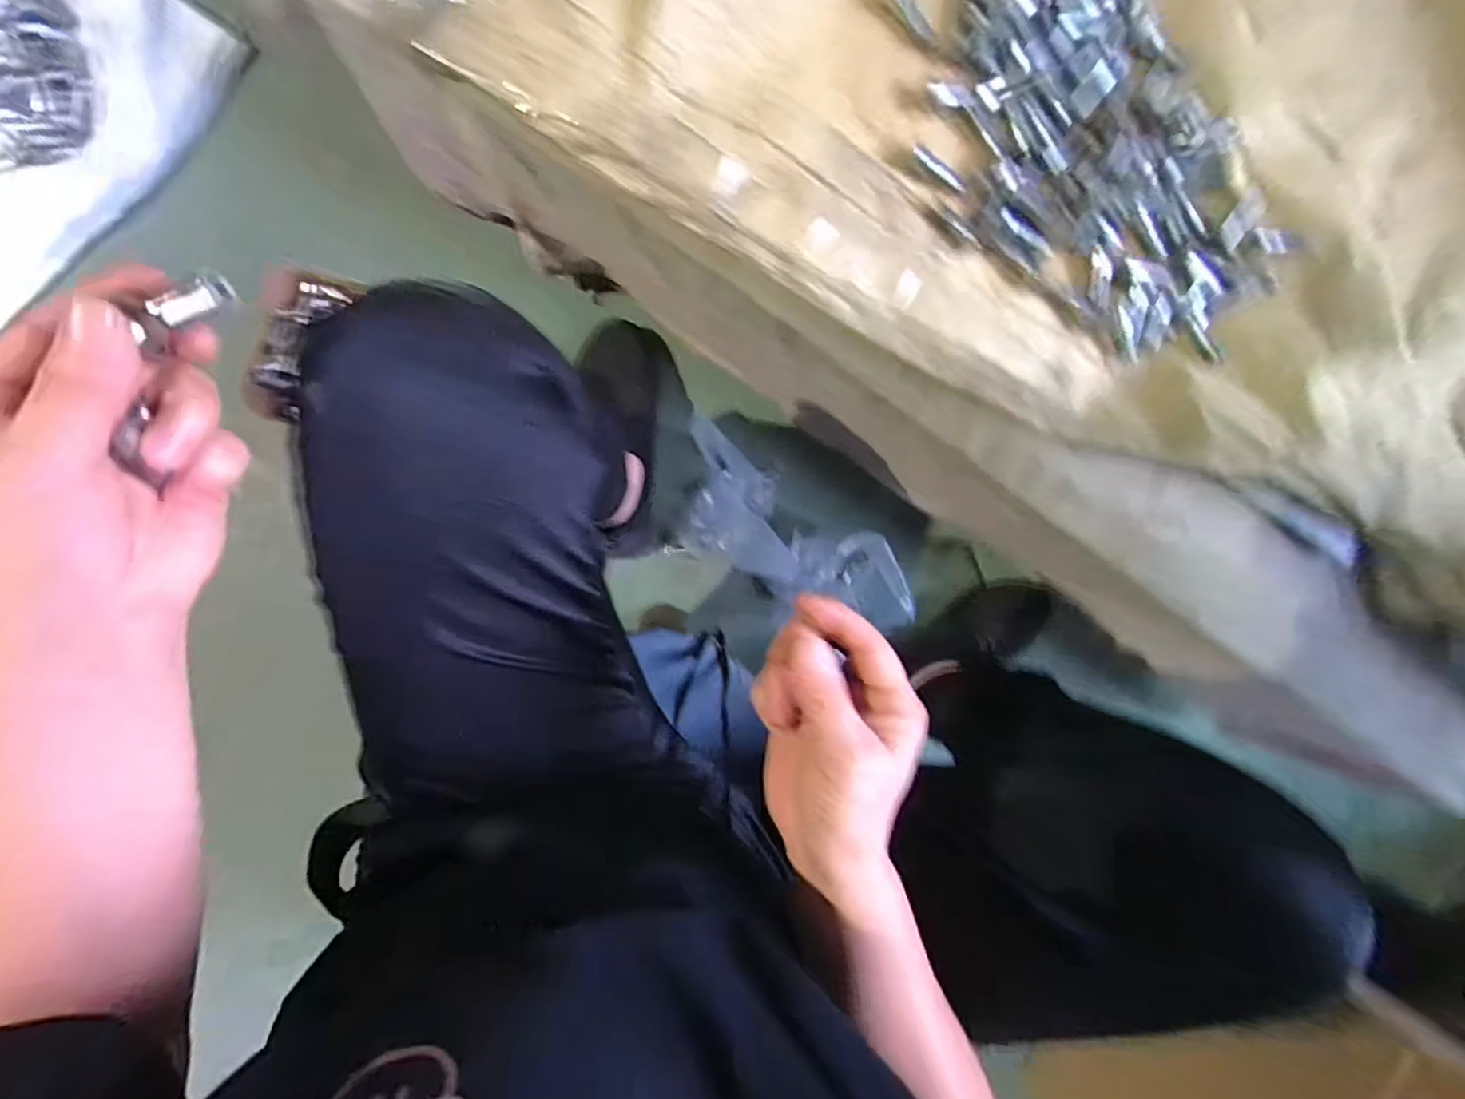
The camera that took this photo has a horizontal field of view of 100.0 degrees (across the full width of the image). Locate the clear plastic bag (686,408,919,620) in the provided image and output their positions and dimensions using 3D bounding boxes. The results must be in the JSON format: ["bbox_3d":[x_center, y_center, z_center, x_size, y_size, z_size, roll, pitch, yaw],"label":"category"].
[{"bbox_3d":[0.072,0.000,0.639,0.259,0.132,0.110,31,94,23],"label":"clear plastic bag"}]

